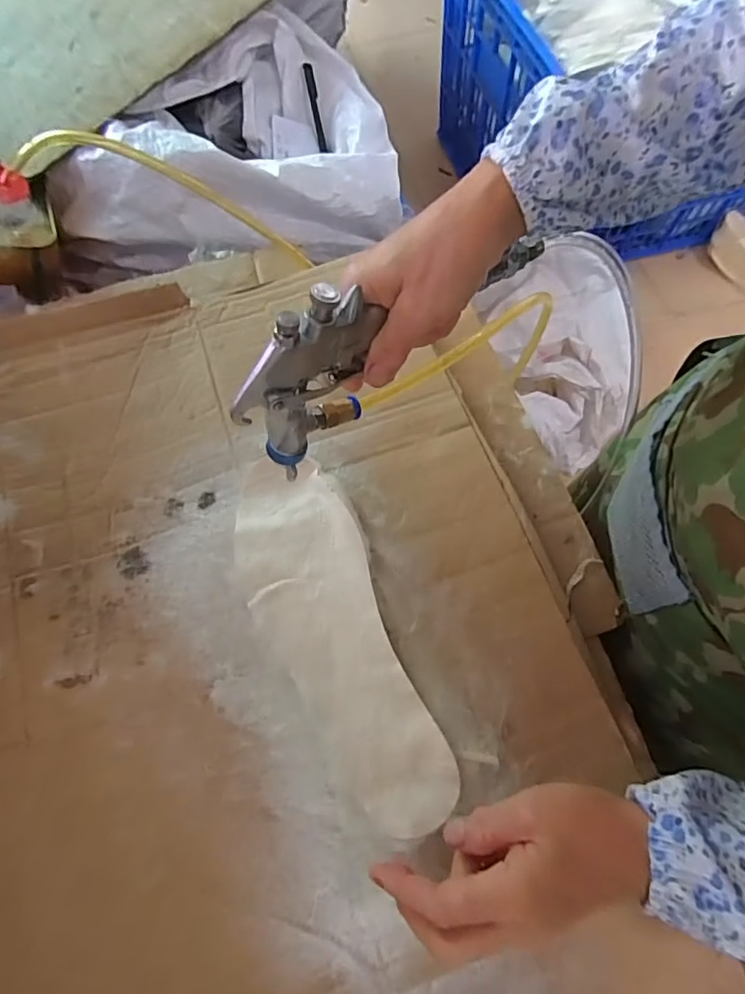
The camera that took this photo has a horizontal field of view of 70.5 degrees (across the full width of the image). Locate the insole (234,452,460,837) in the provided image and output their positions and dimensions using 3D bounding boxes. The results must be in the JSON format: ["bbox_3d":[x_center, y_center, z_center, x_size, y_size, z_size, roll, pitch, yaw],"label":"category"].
[{"bbox_3d":[-0.033,0.088,0.369,0.087,0.025,0.268,-21,74,-8],"label":"insole"}]

